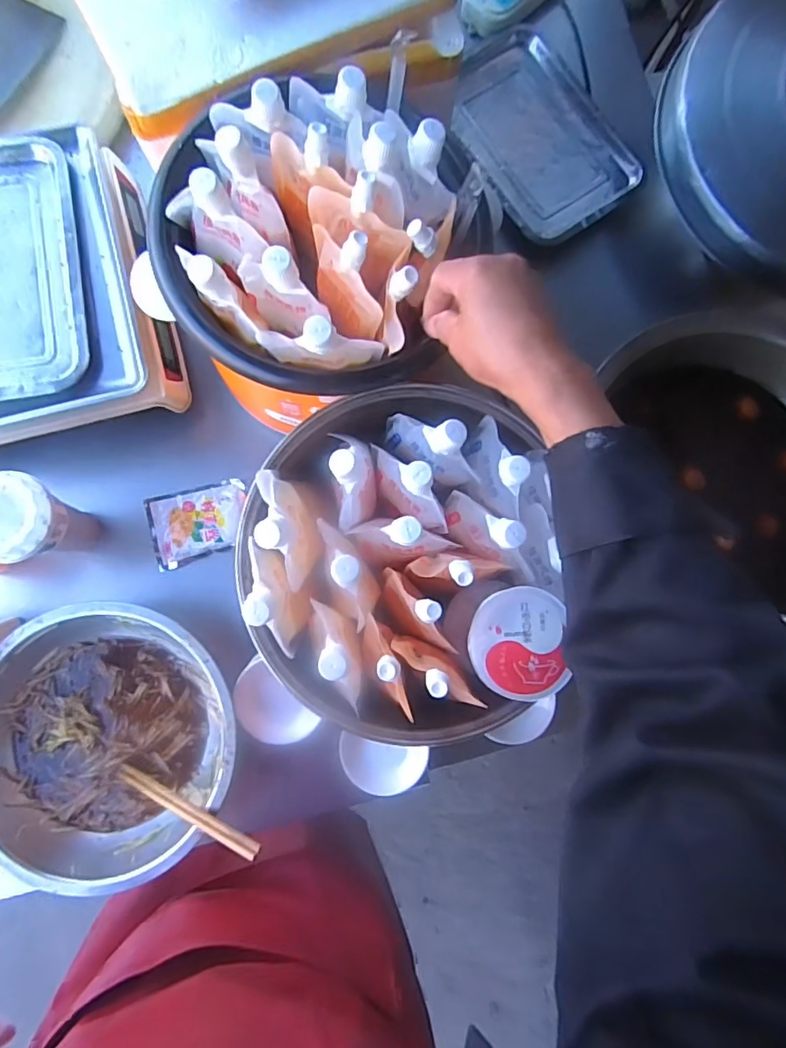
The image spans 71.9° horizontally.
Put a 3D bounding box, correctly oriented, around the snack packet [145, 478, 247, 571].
[{"bbox_3d":[-0.234,-0.001,0.661,0.116,0.015,0.085,-15,85,-8],"label":"snack packet"}]

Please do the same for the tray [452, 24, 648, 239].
[{"bbox_3d":[0.194,-0.527,0.744,0.197,0.029,0.281,-34,88,-9],"label":"tray"}]

